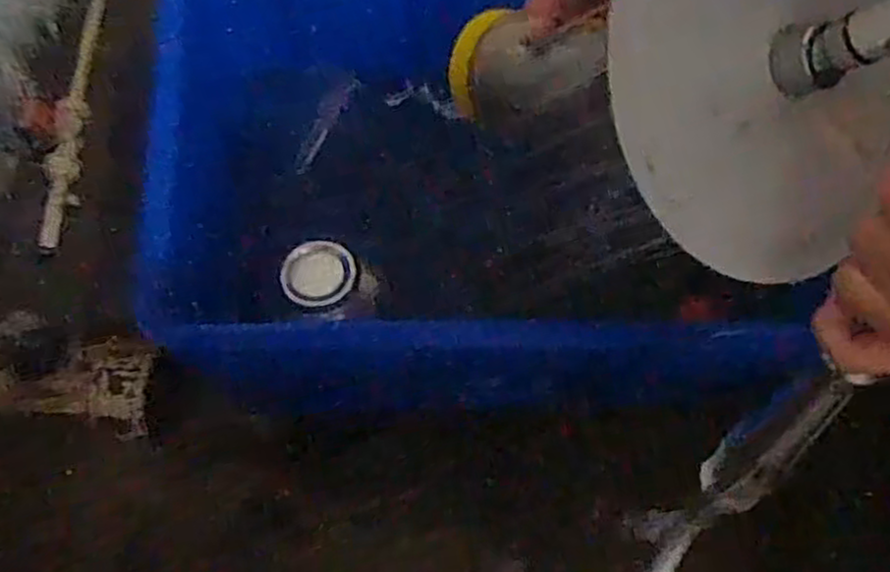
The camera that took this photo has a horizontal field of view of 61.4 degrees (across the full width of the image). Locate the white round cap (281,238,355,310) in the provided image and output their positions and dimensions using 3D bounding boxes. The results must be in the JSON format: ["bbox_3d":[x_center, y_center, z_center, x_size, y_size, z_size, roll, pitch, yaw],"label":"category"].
[{"bbox_3d":[-0.103,-0.010,0.613,0.059,0.017,0.061,0,65,0],"label":"white round cap"}]

